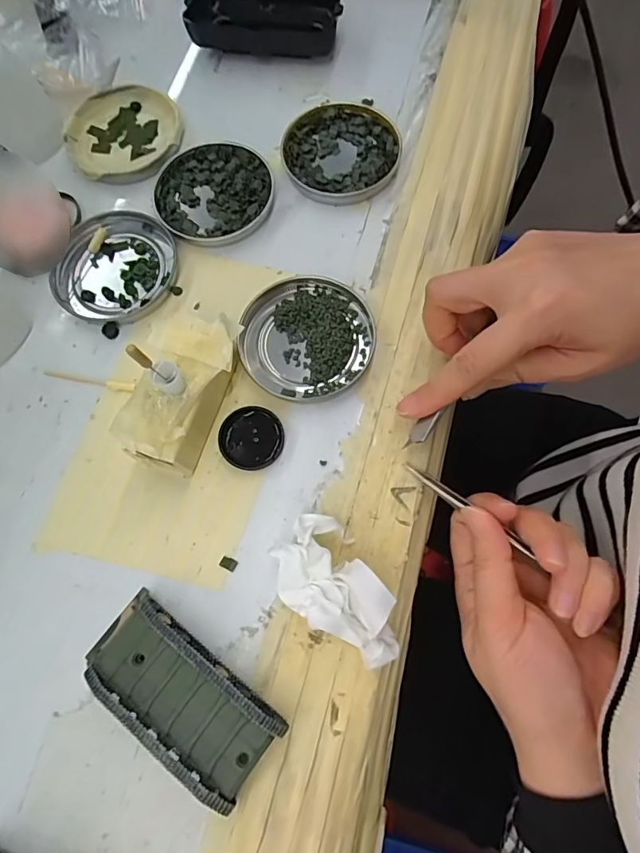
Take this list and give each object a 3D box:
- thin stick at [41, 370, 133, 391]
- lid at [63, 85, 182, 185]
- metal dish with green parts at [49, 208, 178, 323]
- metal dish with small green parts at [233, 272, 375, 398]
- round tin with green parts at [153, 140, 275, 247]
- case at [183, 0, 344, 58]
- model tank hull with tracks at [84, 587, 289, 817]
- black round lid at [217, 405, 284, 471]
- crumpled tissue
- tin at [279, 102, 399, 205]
[{"bbox_3d":[-0.139,-0.027,0.281,0.060,0.004,0.006,10,73,5],"label":"thin stick"},{"bbox_3d":[-0.140,-0.208,0.333,0.079,0.013,0.077,-1,73,2],"label":"lid"},{"bbox_3d":[-0.132,-0.103,0.302,0.073,0.007,0.077,-1,73,2],"label":"metal dish with green parts"},{"bbox_3d":[-0.008,-0.053,0.280,0.079,0.008,0.074,-1,73,2],"label":"metal dish with small green parts"},{"bbox_3d":[-0.071,-0.156,0.314,0.077,0.008,0.078,-1,73,2],"label":"round tin with green parts"},{"bbox_3d":[-0.041,-0.301,0.348,0.108,0.025,0.050,6,73,4],"label":"case"},{"bbox_3d":[-0.067,0.126,0.222,0.095,0.020,0.043,36,78,12],"label":"model tank hull with tracks"},{"bbox_3d":[-0.039,0.007,0.264,0.035,0.006,0.034,-1,73,2],"label":"black round lid"},{"bbox_3d":[0.009,0.078,0.225,0.073,0.035,0.043,40,78,13],"label":"crumpled tissue"},{"bbox_3d":[0.013,-0.187,0.319,0.079,0.010,0.079,-1,73,2],"label":"tin"}]

